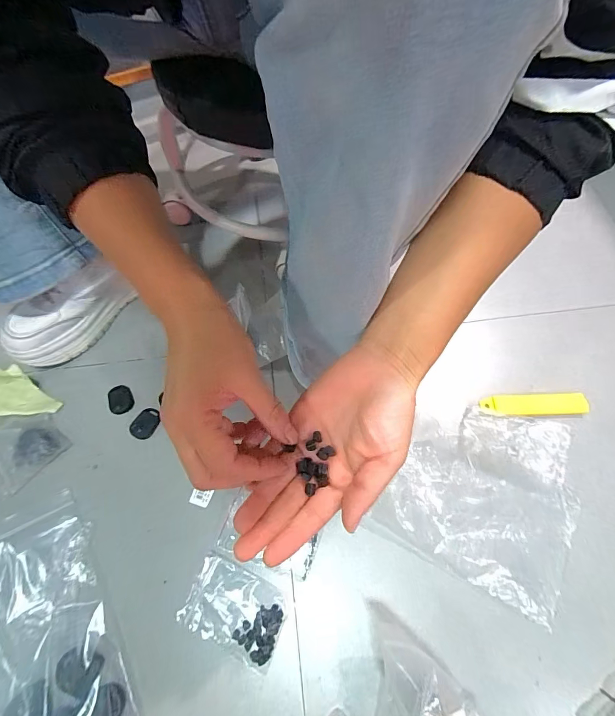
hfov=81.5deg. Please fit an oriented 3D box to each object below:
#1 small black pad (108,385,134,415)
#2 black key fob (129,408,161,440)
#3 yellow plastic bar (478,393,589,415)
[{"bbox_3d":[-0.244,0.054,0.465,0.029,0.004,0.039,-26,66,-12],"label":"small black pad"},{"bbox_3d":[-0.205,0.083,0.452,0.030,0.005,0.040,23,66,12],"label":"black key fob"},{"bbox_3d":[0.287,0.058,0.455,0.134,0.004,0.028,-2,64,0],"label":"yellow plastic bar"}]

